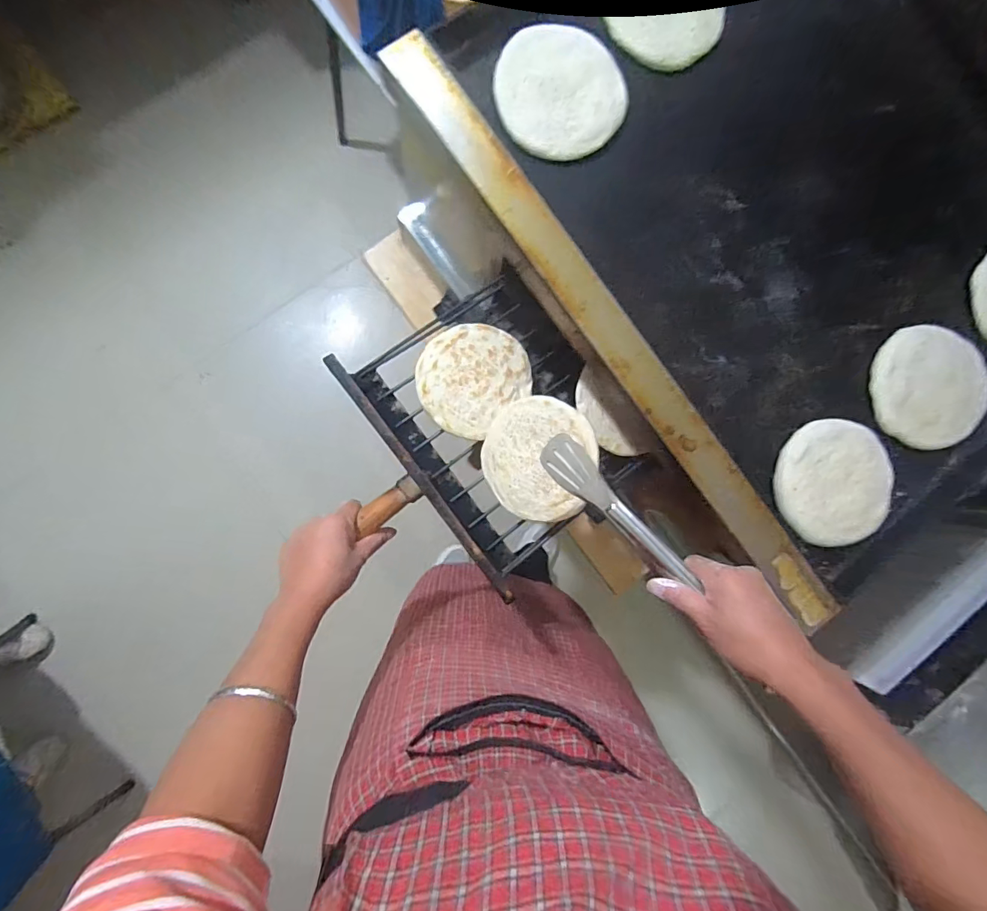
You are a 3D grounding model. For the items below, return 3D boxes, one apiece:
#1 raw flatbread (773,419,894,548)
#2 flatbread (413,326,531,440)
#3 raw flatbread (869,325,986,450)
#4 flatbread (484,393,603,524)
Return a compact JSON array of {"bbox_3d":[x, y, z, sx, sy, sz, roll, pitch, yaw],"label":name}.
[{"bbox_3d":[0.346,0.027,0.478,0.121,0.021,0.122,0,88,-6],"label":"raw flatbread"},{"bbox_3d":[-0.024,-0.087,0.513,0.120,0.009,0.110,0,88,-6],"label":"flatbread"},{"bbox_3d":[0.460,-0.070,0.492,0.121,0.020,0.121,6,88,-6],"label":"raw flatbread"},{"bbox_3d":[0.042,0.003,0.484,0.121,0.007,0.125,3,97,29],"label":"flatbread"}]

